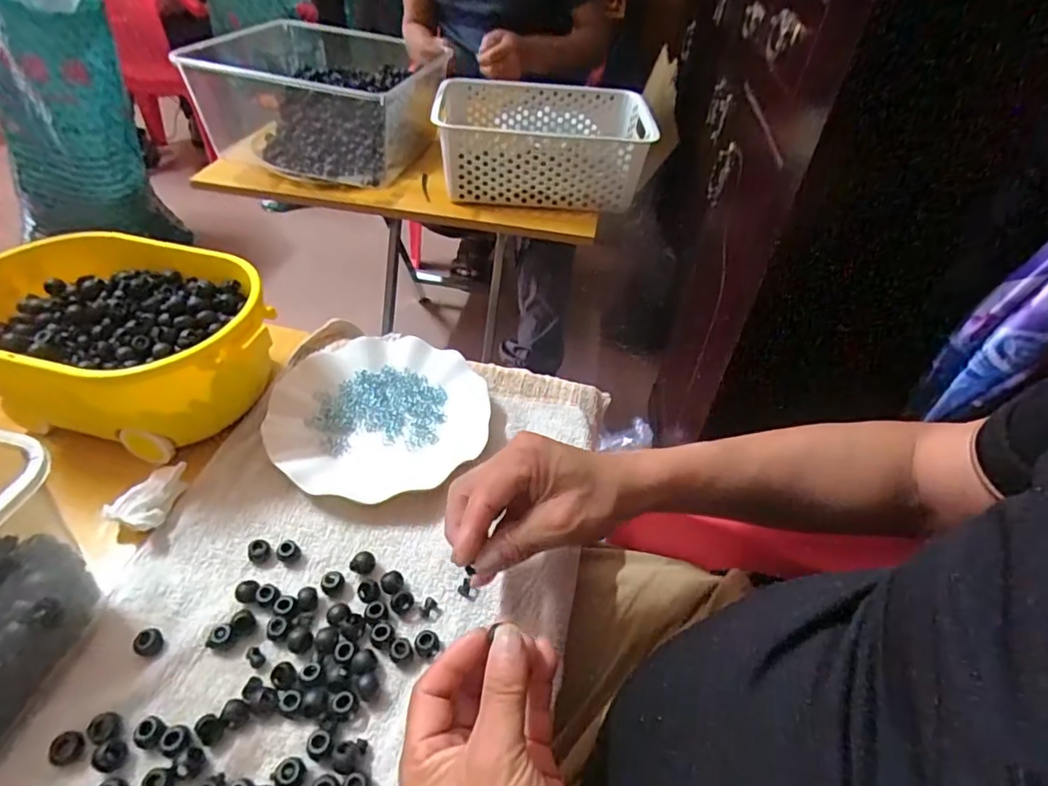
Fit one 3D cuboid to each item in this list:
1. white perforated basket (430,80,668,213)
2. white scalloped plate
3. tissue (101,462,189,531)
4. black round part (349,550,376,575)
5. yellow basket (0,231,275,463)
[{"bbox_3d":[0.027,-0.375,0.854,0.305,0.118,0.213,3,44,-2],"label":"white perforated basket"},{"bbox_3d":[-0.124,0.017,0.492,0.181,0.023,0.185,2,44,-2],"label":"white scalloped plate"},{"bbox_3d":[-0.272,0.081,0.414,0.033,0.023,0.058,28,49,23],"label":"tissue"},{"bbox_3d":[-0.113,0.120,0.393,0.013,0.010,0.015,17,45,12],"label":"black round part"},{"bbox_3d":[-0.334,-0.041,0.475,0.250,0.104,0.163,12,45,7],"label":"yellow basket"}]

